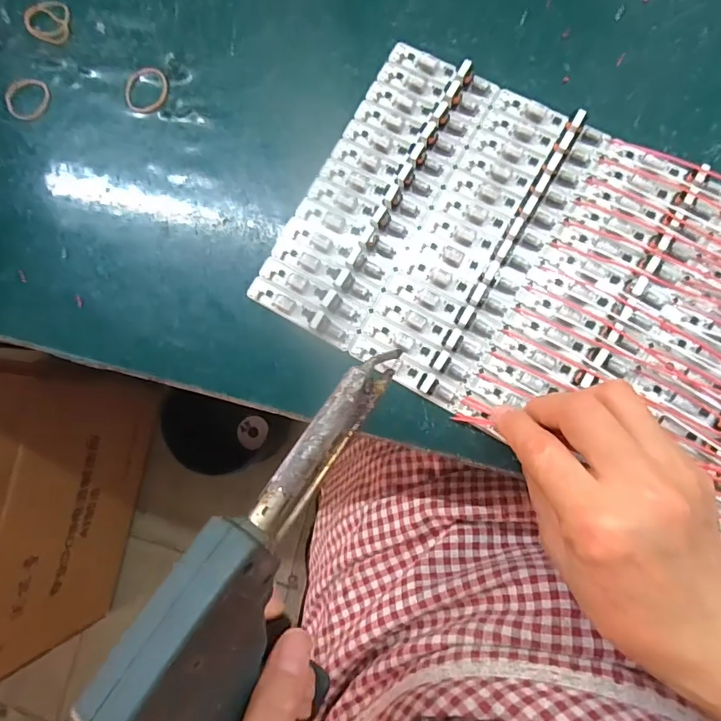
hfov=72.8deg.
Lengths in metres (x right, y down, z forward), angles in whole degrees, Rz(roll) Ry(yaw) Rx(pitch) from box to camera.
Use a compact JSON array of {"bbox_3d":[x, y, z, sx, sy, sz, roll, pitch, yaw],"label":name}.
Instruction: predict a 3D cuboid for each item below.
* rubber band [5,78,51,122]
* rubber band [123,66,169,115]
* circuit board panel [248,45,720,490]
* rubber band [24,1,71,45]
[{"bbox_3d":[-0.232,-0.182,0.339,0.033,0.004,0.031,-1,83,6],"label":"rubber band"},{"bbox_3d":[-0.144,-0.181,0.327,0.030,0.004,0.032,-1,83,6],"label":"rubber band"},{"bbox_3d":[0.102,-0.053,0.285,0.290,0.014,0.184,30,87,9],"label":"circuit board panel"},{"bbox_3d":[-0.221,-0.240,0.345,0.034,0.004,0.030,16,85,8],"label":"rubber band"}]

